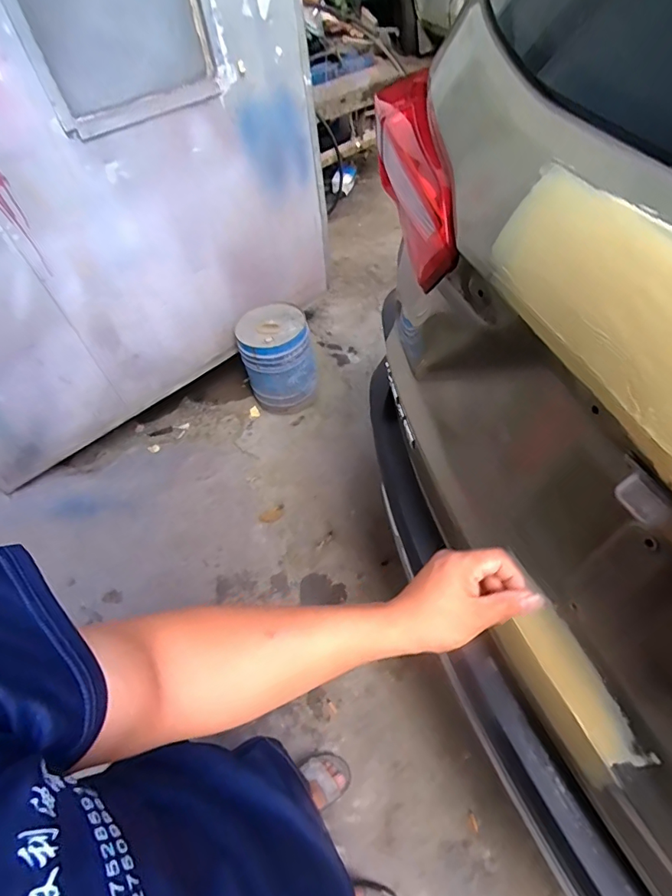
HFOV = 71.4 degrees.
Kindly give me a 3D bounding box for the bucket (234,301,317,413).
[{"bbox_3d":[-0.220,-0.332,1.798,0.258,0.333,0.246,-17,53,-5],"label":"bucket"}]

